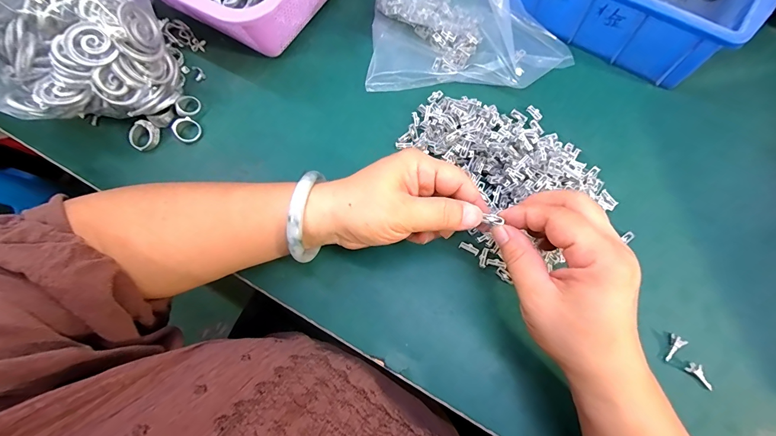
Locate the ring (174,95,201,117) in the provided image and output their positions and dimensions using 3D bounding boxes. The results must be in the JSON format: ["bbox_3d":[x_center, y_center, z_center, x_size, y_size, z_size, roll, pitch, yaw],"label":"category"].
[{"bbox_3d":[-0.199,-0.111,0.344,0.023,0.009,0.020,-45,105,-21],"label":"ring"}]

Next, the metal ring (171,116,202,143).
[{"bbox_3d":[-0.198,-0.086,0.342,0.023,0.004,0.026,-45,96,-16],"label":"metal ring"}]

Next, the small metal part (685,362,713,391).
[{"bbox_3d":[0.235,0.118,0.258,0.022,0.005,0.009,42,79,13],"label":"small metal part"}]

